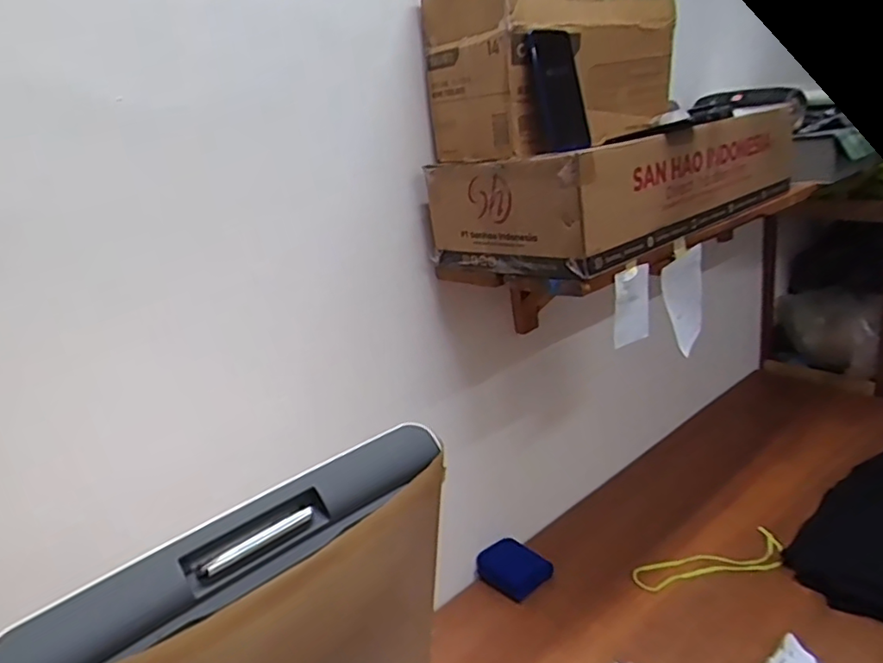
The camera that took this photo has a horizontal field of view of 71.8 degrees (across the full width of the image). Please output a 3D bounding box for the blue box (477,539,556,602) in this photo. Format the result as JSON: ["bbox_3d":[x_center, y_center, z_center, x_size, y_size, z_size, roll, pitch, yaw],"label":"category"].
[{"bbox_3d":[0.142,0.470,1.209,0.106,0.042,0.127,-24,26,-39],"label":"blue box"}]

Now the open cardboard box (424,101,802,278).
[{"bbox_3d":[0.307,-0.252,1.007,0.609,0.146,0.290,-22,25,-35],"label":"open cardboard box"}]

